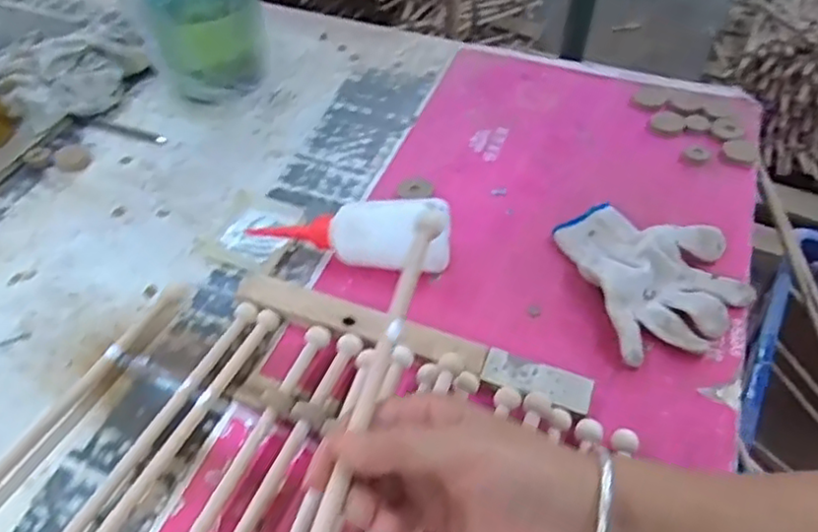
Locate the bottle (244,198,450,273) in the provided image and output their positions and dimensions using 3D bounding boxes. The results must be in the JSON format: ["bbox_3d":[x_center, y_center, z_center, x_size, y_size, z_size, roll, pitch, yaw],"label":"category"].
[{"bbox_3d":[-0.053,-0.029,0.584,0.180,0.064,0.050,9,48,7],"label":"bottle"}]

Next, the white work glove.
[{"bbox_3d":[0.215,0.001,0.577,0.135,0.034,0.163,-11,49,-11],"label":"white work glove"}]

